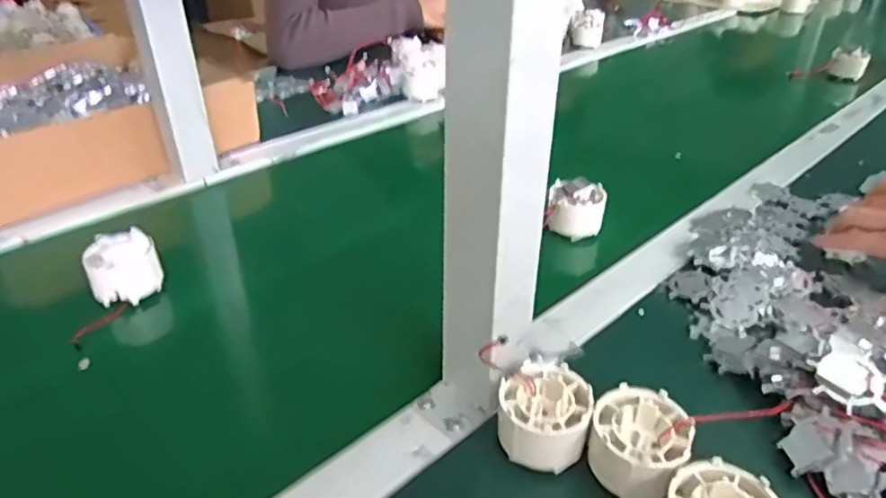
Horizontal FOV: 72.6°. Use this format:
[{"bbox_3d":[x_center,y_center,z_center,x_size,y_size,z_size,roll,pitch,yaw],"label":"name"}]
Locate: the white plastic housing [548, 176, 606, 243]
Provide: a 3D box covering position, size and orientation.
[{"bbox_3d":[0.123,-0.039,0.557,0.049,0.046,0.036,6,34,10],"label":"white plastic housing"}]

